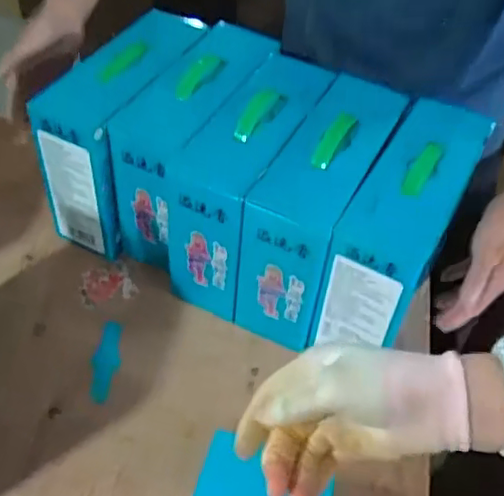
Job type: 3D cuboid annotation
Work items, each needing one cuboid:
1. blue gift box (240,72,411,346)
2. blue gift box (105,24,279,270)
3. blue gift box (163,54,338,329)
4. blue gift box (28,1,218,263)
[{"bbox_3d":[0.081,-0.041,0.760,0.093,0.234,0.248,23,50,13],"label":"blue gift box"},{"bbox_3d":[-0.073,-0.141,0.814,0.089,0.194,0.262,24,50,14],"label":"blue gift box"},{"bbox_3d":[-0.002,-0.079,0.789,0.097,0.225,0.262,25,51,14],"label":"blue gift box"},{"bbox_3d":[-0.163,-0.158,0.842,0.103,0.224,0.263,22,51,14],"label":"blue gift box"}]

